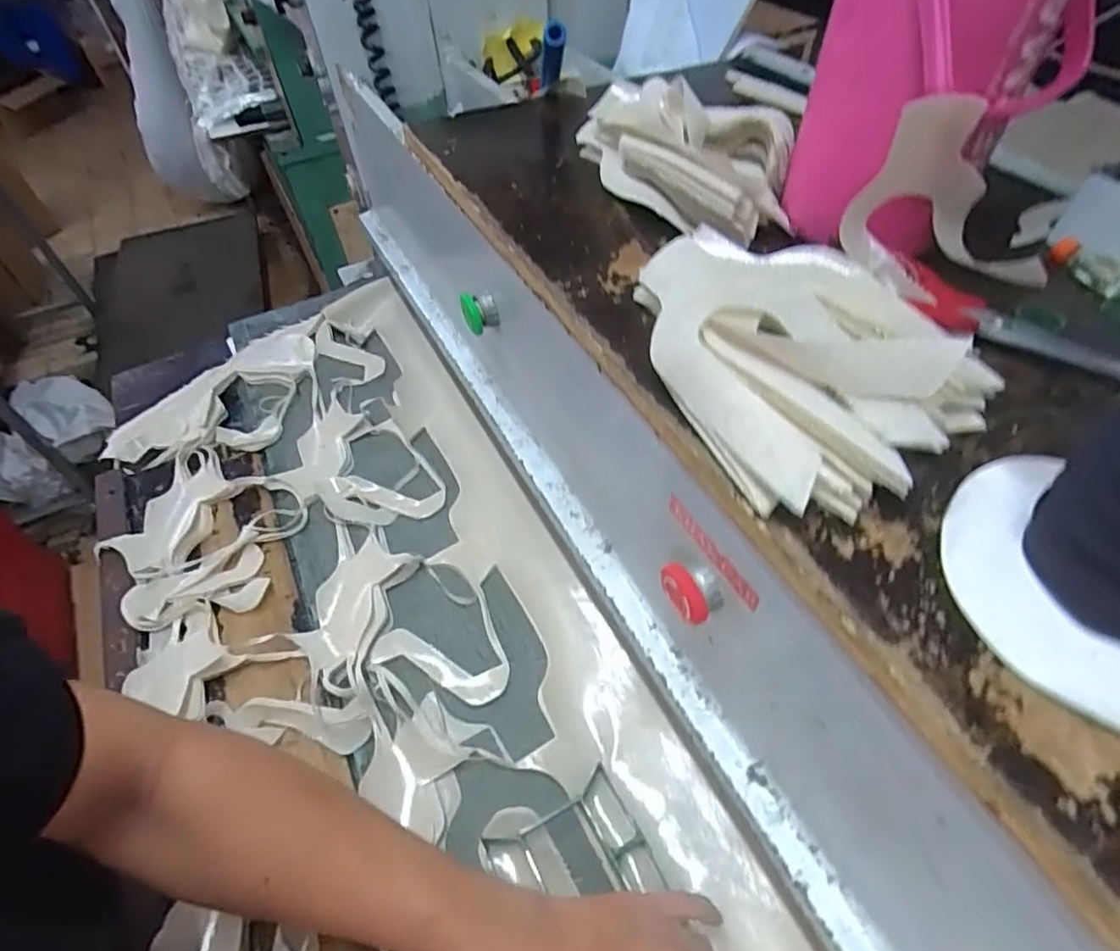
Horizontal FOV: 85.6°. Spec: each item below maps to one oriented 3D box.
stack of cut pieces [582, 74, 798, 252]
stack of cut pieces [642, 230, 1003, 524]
[{"bbox_3d":[0.096,-0.247,0.459,0.111,0.055,0.201,-18,52,-10],"label":"stack of cut pieces"},{"bbox_3d":[0.120,-0.070,0.322,0.136,0.051,0.182,-23,53,-14],"label":"stack of cut pieces"}]

